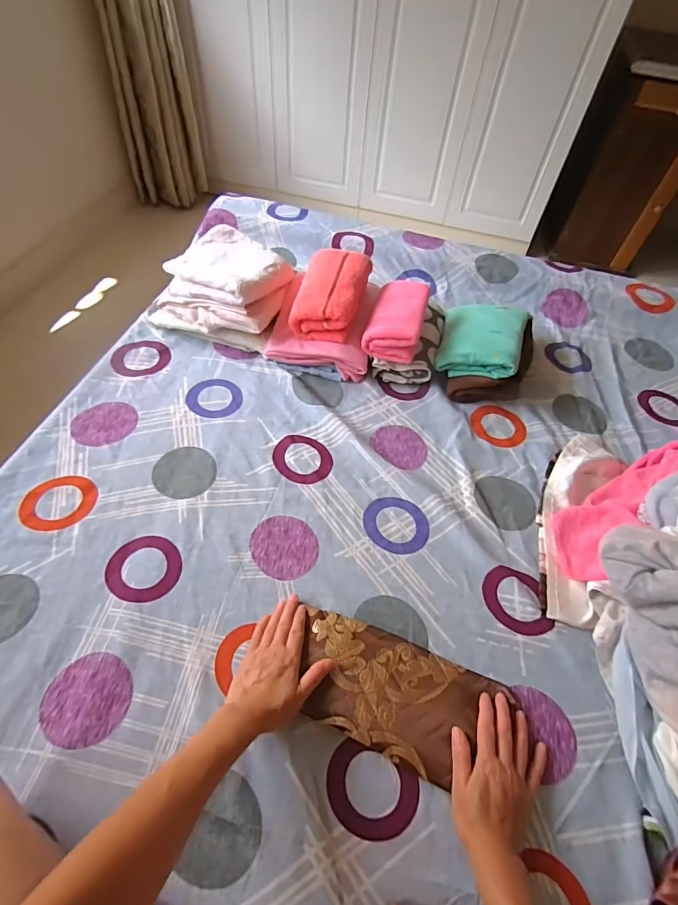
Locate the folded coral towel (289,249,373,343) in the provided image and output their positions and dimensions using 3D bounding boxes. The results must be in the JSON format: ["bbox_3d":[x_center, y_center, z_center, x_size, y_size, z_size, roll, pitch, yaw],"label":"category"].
[{"bbox_3d":[-0.014,-0.287,0.811,0.116,0.082,0.164,16,54,6],"label":"folded coral towel"}]

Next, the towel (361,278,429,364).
[{"bbox_3d":[0.106,-0.242,0.788,0.092,0.058,0.171,16,54,7],"label":"towel"}]

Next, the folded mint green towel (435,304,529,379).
[{"bbox_3d":[0.267,-0.218,0.825,0.149,0.046,0.211,3,46,21],"label":"folded mint green towel"}]

